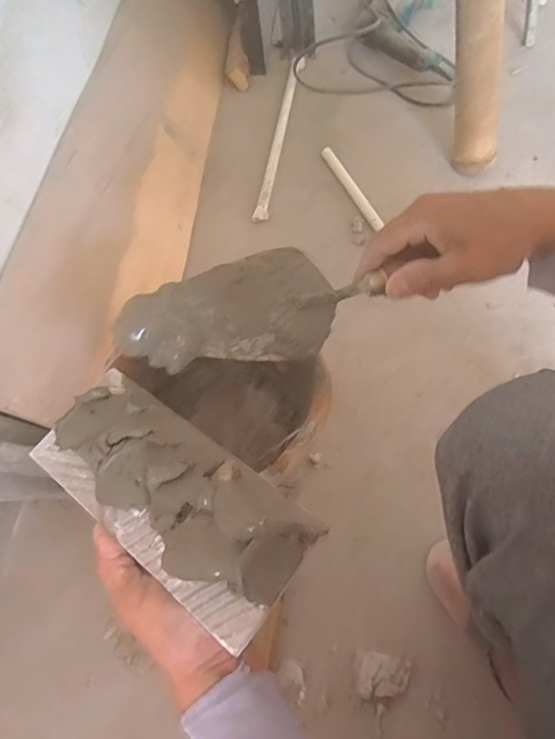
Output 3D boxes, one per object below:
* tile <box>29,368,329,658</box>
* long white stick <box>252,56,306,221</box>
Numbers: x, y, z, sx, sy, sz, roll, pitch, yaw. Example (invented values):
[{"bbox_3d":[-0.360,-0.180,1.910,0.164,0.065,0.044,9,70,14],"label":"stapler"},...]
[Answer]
[{"bbox_3d":[-0.082,0.076,0.321,0.214,0.040,0.090,30,67,27],"label":"tile"},{"bbox_3d":[0.008,-0.493,0.937,0.026,0.017,0.491,8,64,5],"label":"long white stick"}]

